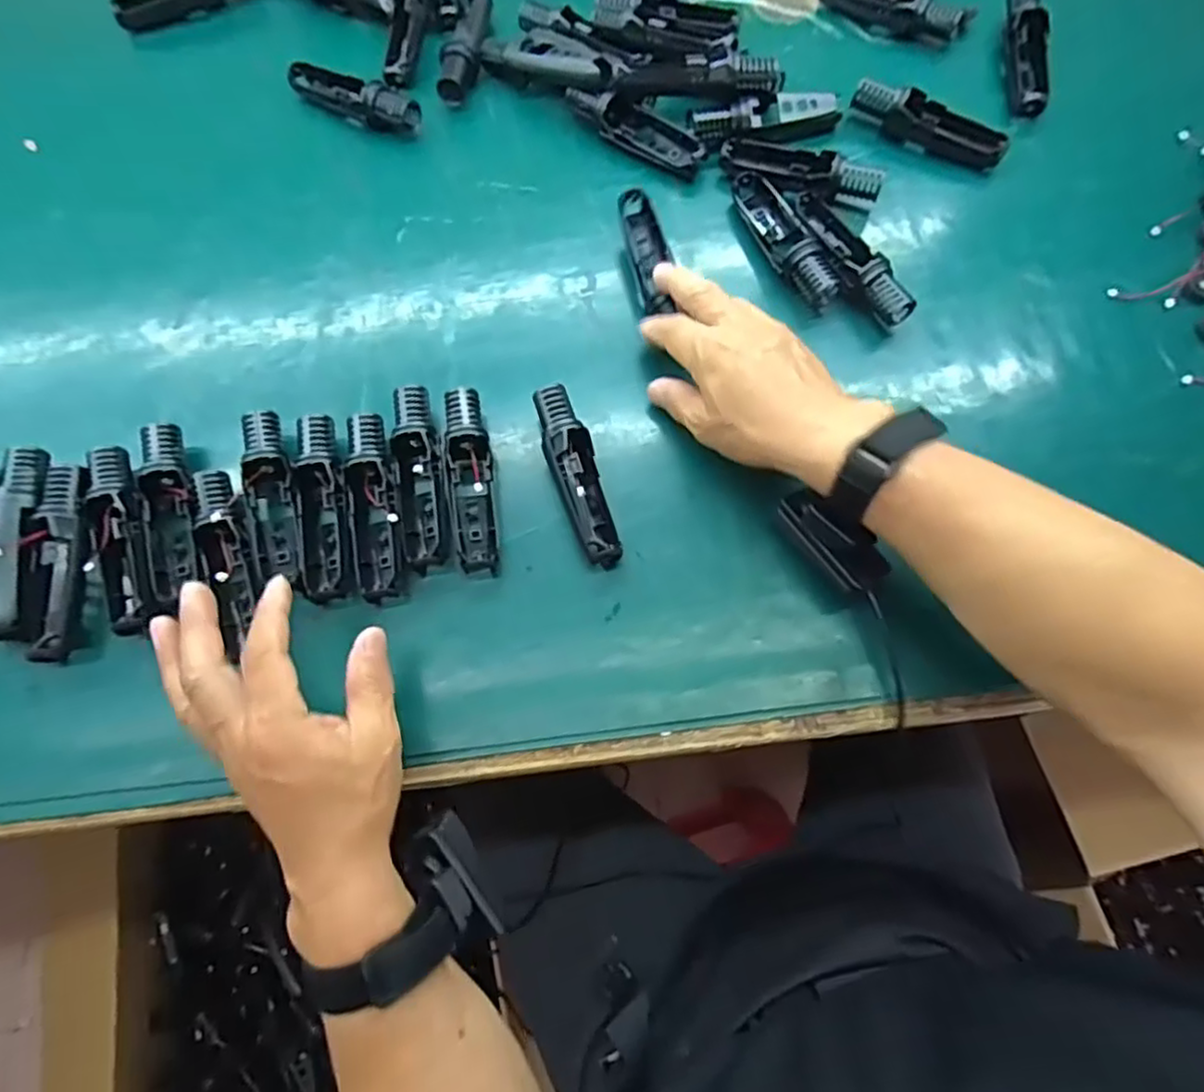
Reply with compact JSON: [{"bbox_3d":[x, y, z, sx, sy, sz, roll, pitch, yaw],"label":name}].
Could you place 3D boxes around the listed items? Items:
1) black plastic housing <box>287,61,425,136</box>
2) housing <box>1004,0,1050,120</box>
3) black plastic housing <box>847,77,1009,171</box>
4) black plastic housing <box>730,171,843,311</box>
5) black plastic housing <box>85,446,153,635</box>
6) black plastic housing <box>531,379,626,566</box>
[{"bbox_3d":[-0.204,-0.370,0.555,0.124,0.032,0.030,28,74,12],"label":"black plastic housing"},{"bbox_3d":[0.342,-0.401,0.543,0.027,0.017,0.117,2,83,3],"label":"housing"},{"bbox_3d":[0.251,-0.325,0.520,0.119,0.034,0.024,28,74,11],"label":"black plastic housing"},{"bbox_3d":[0.133,-0.224,0.493,0.034,0.031,0.128,-20,71,-5],"label":"black plastic housing"},{"bbox_3d":[-0.299,-0.006,0.419,0.027,0.020,0.123,-17,70,-4],"label":"black plastic housing"},{"bbox_3d":[-0.016,-0.046,0.432,0.030,0.032,0.121,-15,70,-3],"label":"black plastic housing"}]

